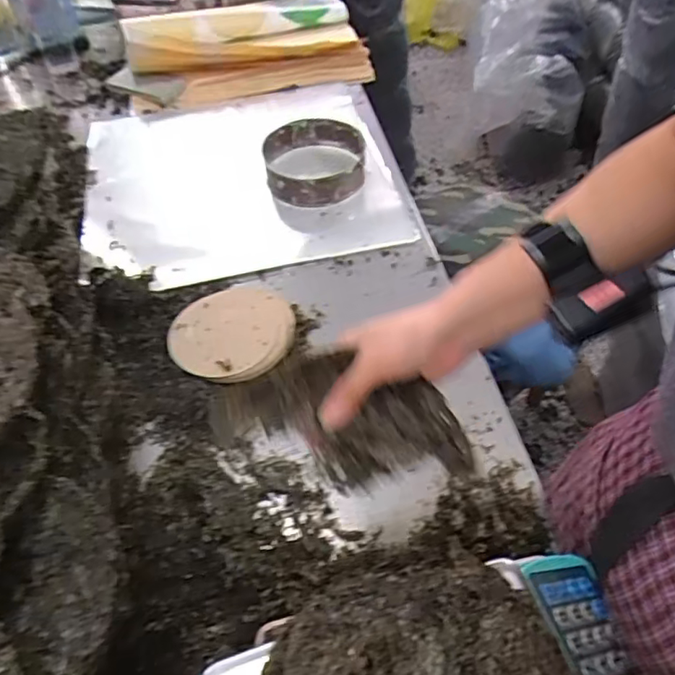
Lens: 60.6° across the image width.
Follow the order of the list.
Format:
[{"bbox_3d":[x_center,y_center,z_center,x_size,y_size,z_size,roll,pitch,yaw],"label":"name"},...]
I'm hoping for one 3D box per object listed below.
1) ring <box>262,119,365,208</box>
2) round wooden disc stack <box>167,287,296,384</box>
[{"bbox_3d":[-0.040,-0.294,0.980,0.171,0.061,0.195,-1,53,2],"label":"ring"},{"bbox_3d":[-0.137,-0.009,0.767,0.154,0.030,0.164,-1,51,2],"label":"round wooden disc stack"}]

